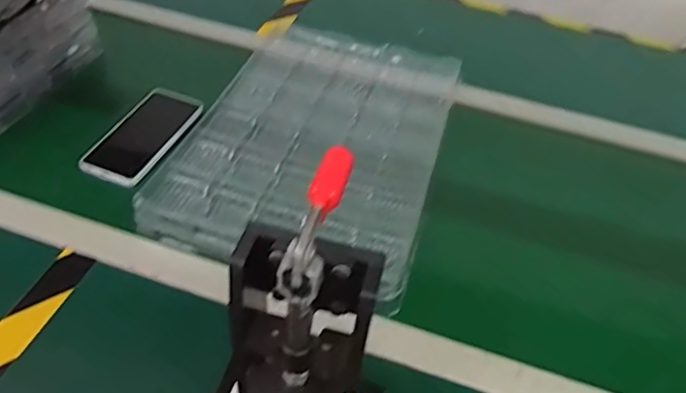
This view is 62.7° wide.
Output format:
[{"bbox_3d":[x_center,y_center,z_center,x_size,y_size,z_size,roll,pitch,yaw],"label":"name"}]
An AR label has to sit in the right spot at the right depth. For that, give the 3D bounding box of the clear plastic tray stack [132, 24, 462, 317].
[{"bbox_3d":[-0.025,-0.080,0.738,0.300,0.033,0.444,15,46,8],"label":"clear plastic tray stack"}]

